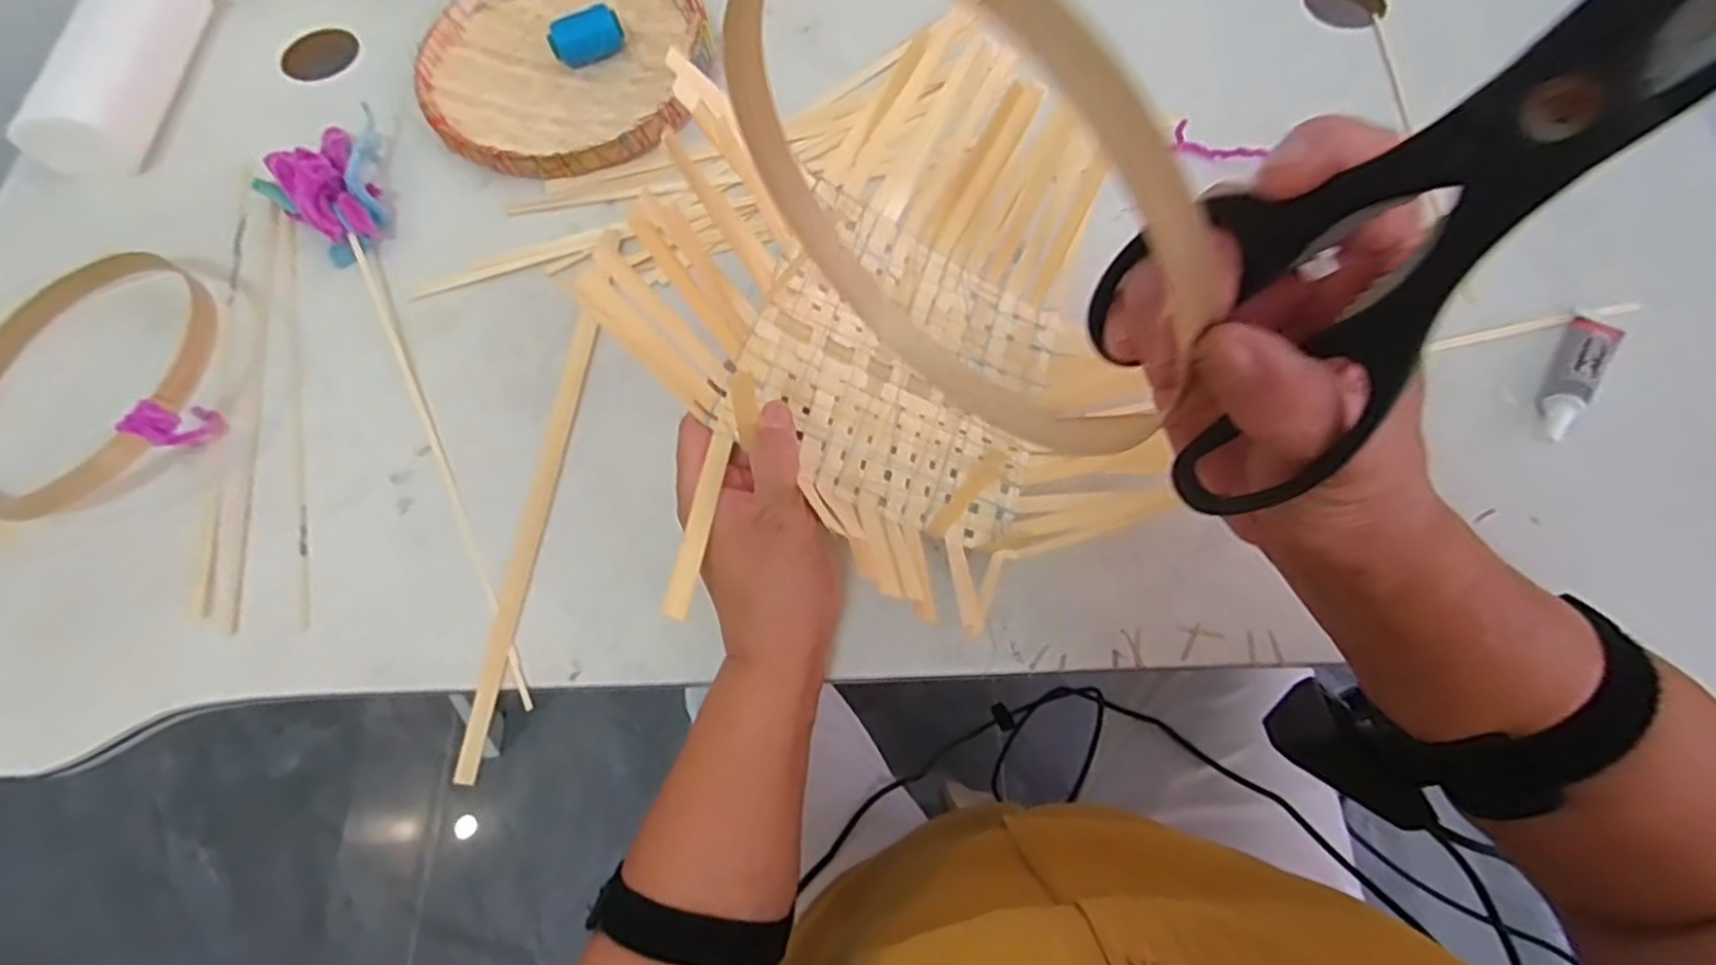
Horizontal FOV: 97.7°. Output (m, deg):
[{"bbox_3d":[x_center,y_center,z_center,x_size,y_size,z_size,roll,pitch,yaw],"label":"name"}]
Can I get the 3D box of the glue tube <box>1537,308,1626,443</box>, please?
[{"bbox_3d":[0.413,-0.063,0.433,0.023,0.014,0.104,37,73,17],"label":"glue tube"}]

